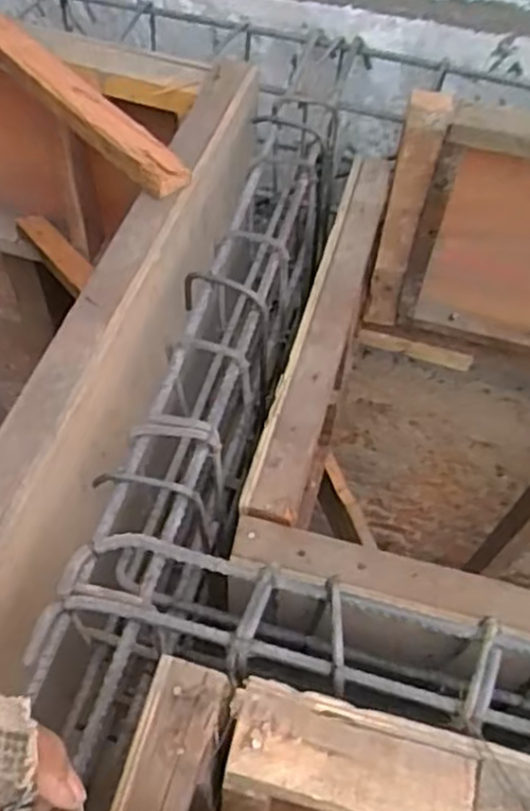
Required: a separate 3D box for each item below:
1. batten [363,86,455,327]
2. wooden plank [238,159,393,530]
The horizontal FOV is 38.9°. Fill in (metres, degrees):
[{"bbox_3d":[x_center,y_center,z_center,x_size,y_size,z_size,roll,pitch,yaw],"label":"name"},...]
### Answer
[{"bbox_3d":[0.197,-0.258,1.088,0.053,0.421,0.029,8,55,2],"label":"batten"},{"bbox_3d":[0.079,-0.111,0.890,0.068,0.027,0.565,14,55,7],"label":"wooden plank"}]

